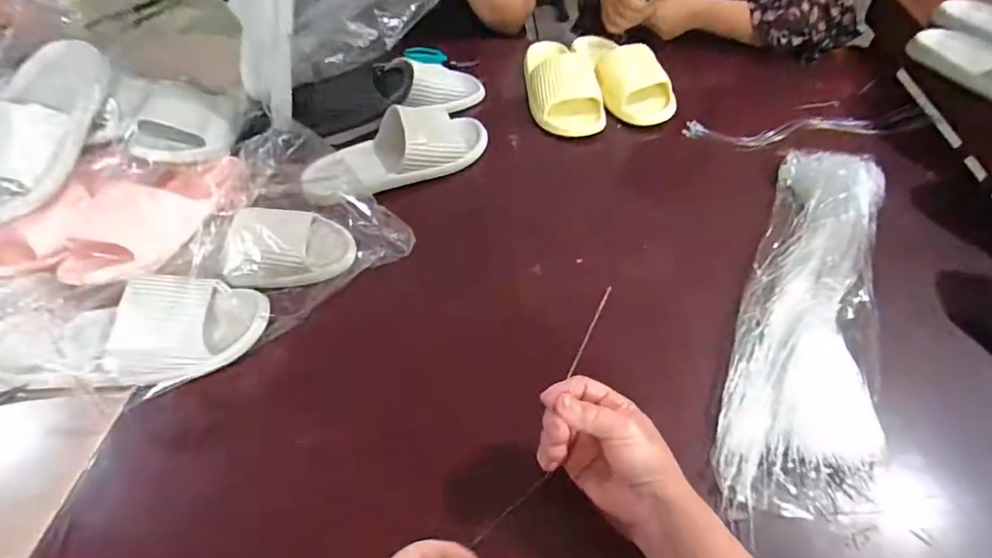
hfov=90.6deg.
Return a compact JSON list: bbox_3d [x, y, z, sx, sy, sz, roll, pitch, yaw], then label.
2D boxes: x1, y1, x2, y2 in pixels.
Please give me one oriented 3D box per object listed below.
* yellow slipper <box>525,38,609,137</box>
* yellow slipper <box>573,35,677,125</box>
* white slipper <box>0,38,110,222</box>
[{"bbox_3d":[0.107,-0.331,0.823,0.109,0.062,0.234,-6,51,-3],"label":"yellow slipper"},{"bbox_3d":[0.211,-0.355,0.833,0.120,0.060,0.233,-10,51,-7],"label":"yellow slipper"},{"bbox_3d":[-0.535,-0.178,0.570,0.099,0.071,0.279,2,51,3],"label":"white slipper"}]

